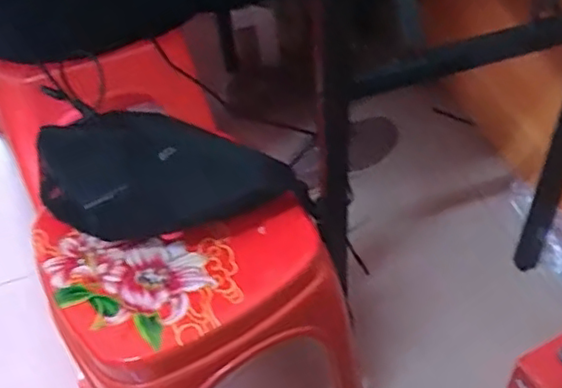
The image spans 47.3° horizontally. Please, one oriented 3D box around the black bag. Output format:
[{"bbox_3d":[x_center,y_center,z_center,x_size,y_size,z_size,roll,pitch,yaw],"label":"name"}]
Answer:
[{"bbox_3d":[-0.137,-0.015,0.650,0.254,0.053,0.152,25,56,26],"label":"black bag"}]

